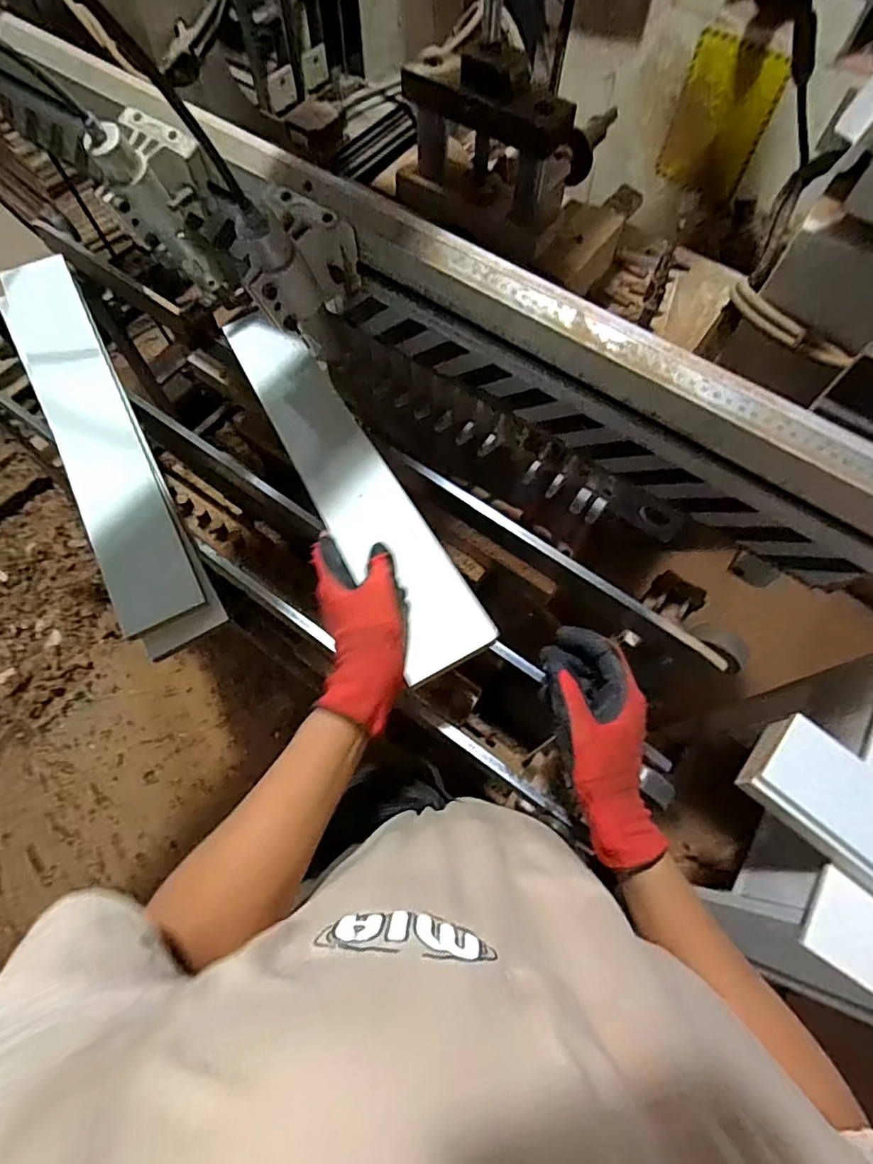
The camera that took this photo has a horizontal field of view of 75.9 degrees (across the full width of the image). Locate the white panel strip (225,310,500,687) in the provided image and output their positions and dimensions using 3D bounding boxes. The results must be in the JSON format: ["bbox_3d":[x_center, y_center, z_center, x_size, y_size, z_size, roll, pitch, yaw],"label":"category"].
[{"bbox_3d":[-0.108,-0.135,0.582,0.087,0.014,0.537,-27,60,-12],"label":"white panel strip"}]

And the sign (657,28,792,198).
[{"bbox_3d":[0.642,-1.048,1.278,0.201,0.289,0.011,33,67,14],"label":"sign"}]

